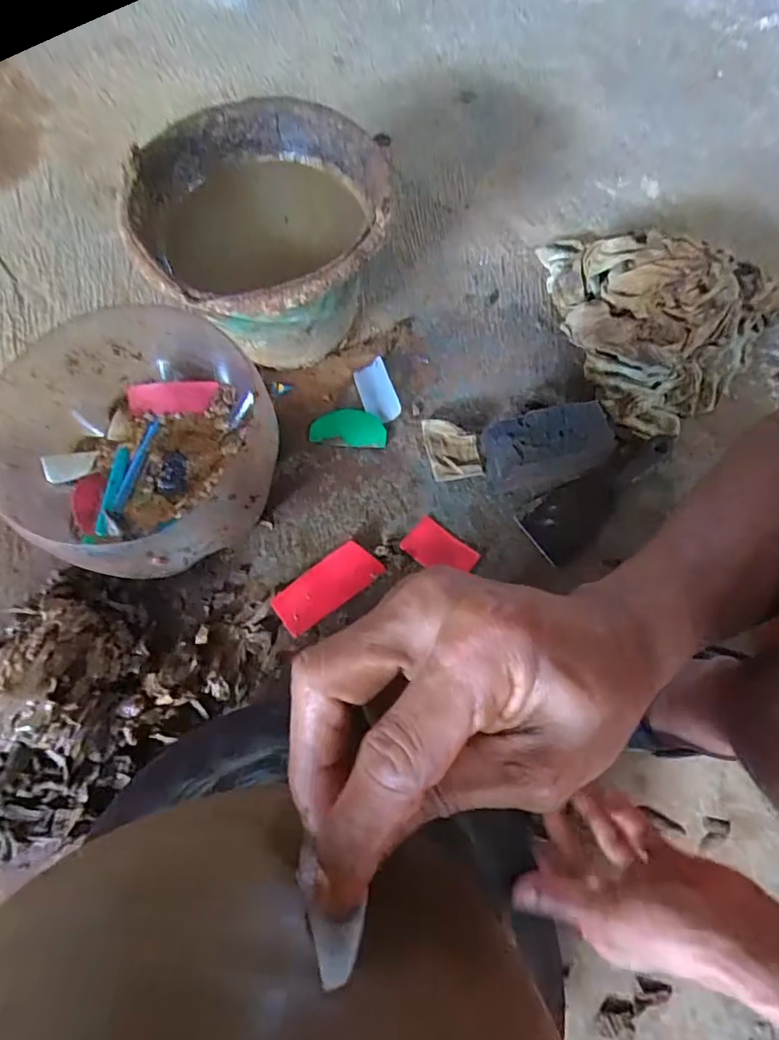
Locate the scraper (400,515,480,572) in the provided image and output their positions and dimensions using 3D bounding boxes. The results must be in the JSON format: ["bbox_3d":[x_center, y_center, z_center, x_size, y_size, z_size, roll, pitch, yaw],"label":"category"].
[{"bbox_3d":[0.052,0.031,0.559,0.072,0.005,0.045,38,73,11],"label":"scraper"}]

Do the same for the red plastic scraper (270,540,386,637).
[{"bbox_3d":[-0.063,0.066,0.542,0.109,0.004,0.047,-35,94,-12],"label":"red plastic scraper"}]

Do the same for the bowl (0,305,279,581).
[{"bbox_3d":[-0.243,-0.066,0.527,0.238,0.133,0.256,1,69,-2],"label":"bowl"}]

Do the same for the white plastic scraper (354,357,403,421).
[{"bbox_3d":[-0.015,-0.148,0.617,0.039,0.008,0.076,-23,73,11],"label":"white plastic scraper"}]

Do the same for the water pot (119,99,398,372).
[{"bbox_3d":[-0.131,-0.287,0.588,0.243,0.169,0.270,-2,70,-3],"label":"water pot"}]

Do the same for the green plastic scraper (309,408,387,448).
[{"bbox_3d":[-0.045,-0.105,0.606,0.084,0.004,0.042,5,76,3],"label":"green plastic scraper"}]

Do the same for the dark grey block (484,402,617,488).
[{"bbox_3d":[0.163,-0.075,0.570,0.120,0.062,0.071,-13,70,-7],"label":"dark grey block"}]

